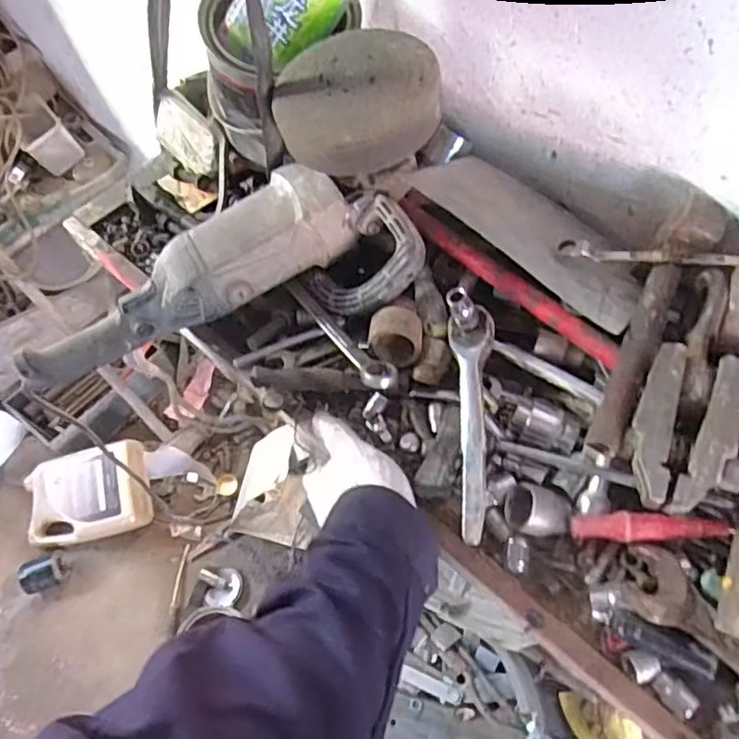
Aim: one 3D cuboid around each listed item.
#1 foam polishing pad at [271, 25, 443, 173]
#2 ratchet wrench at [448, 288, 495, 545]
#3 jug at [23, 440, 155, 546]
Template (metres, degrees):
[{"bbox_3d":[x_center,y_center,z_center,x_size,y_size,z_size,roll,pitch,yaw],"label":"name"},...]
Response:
[{"bbox_3d":[-0.010,-0.233,0.543,0.144,0.059,0.129,-4,59,0],"label":"foam polishing pad"},{"bbox_3d":[0.083,0.035,0.521,0.044,0.056,0.210,5,59,5],"label":"ratchet wrench"},{"bbox_3d":[-0.680,0.307,1.510,0.316,0.082,0.213,-17,85,9],"label":"jug"}]

